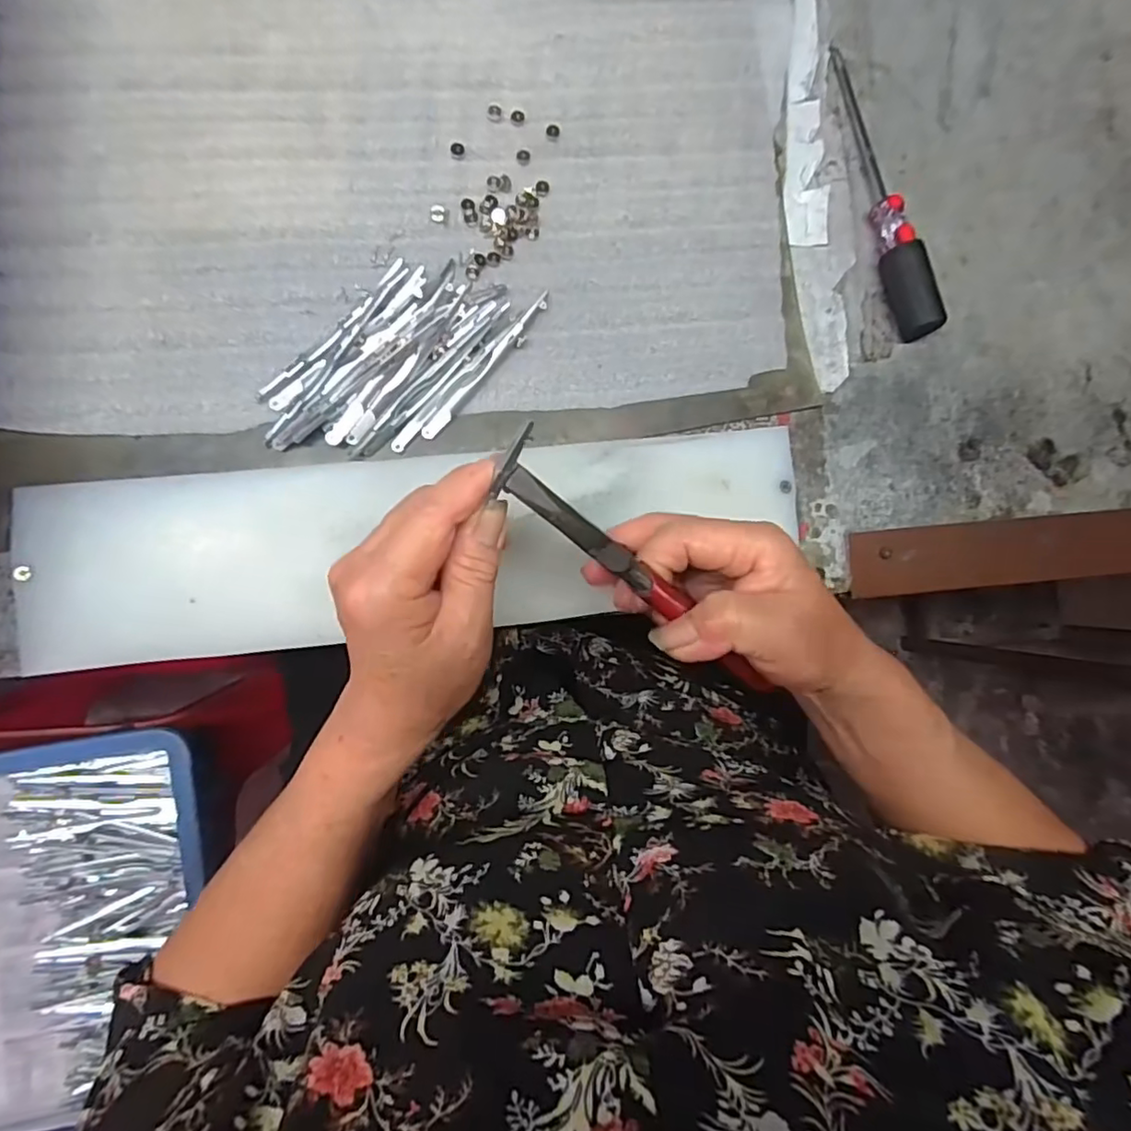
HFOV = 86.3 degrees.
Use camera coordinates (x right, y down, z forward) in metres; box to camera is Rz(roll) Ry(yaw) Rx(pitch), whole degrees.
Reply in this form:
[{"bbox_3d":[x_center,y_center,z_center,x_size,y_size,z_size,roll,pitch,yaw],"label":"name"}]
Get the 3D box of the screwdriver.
[{"bbox_3d":[0.188,-0.222,0.354,0.022,0.023,0.178,-13,89,-7],"label":"screwdriver"}]

